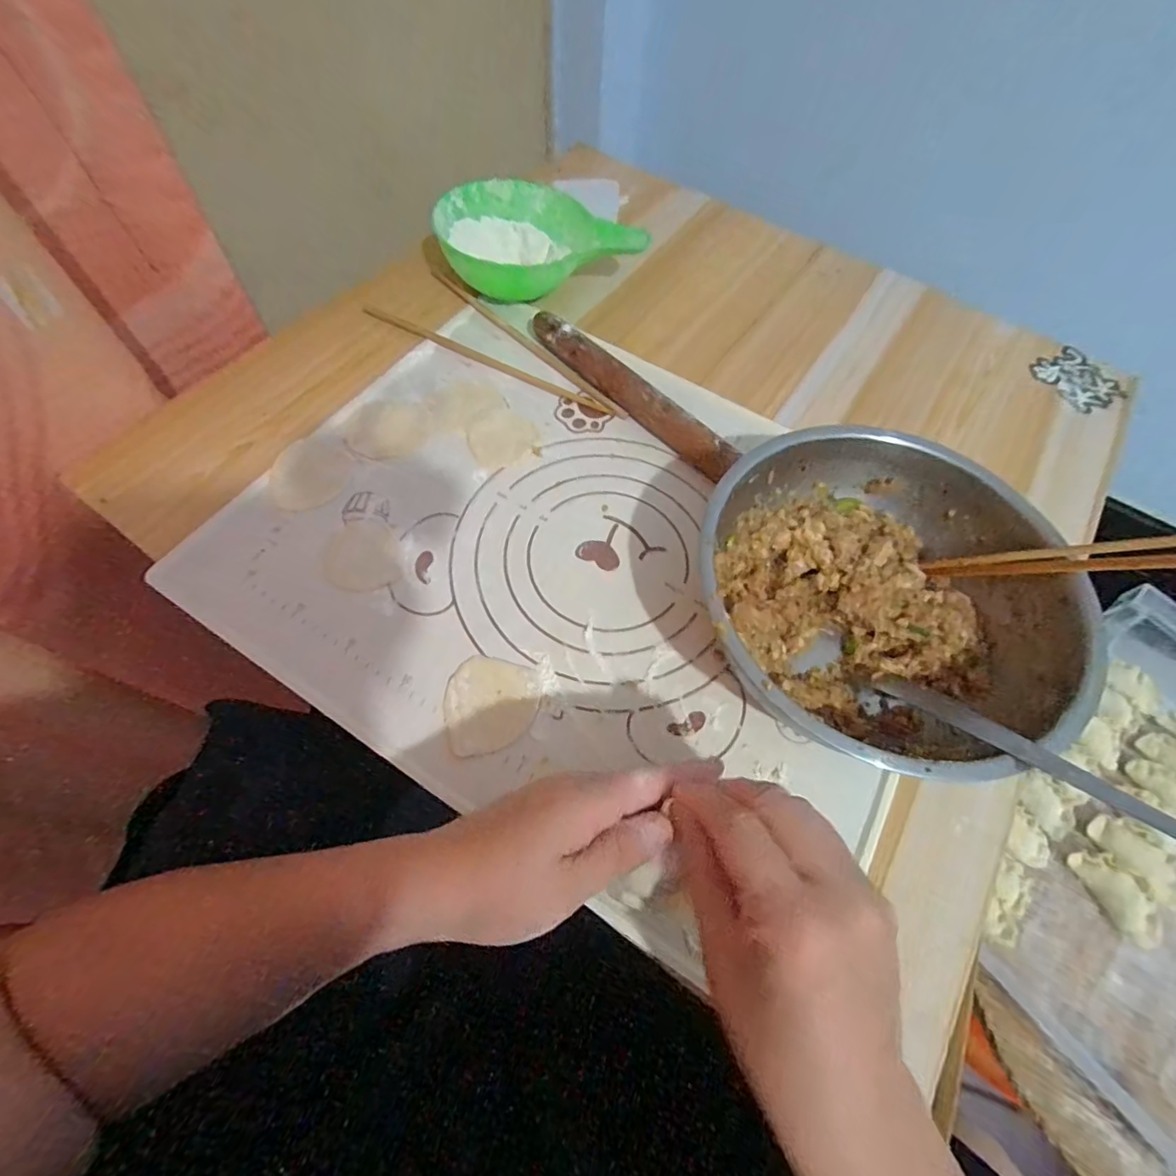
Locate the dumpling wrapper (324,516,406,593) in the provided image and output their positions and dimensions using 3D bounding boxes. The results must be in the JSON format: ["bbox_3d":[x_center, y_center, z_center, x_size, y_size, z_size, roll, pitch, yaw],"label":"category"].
[{"bbox_3d":[-0.167,-0.025,0.394,0.052,0.004,0.060,-17,64,-12],"label":"dumpling wrapper"}]

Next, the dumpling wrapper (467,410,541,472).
[{"bbox_3d":[-0.073,-0.128,0.449,0.058,0.004,0.065,-26,66,-16],"label":"dumpling wrapper"}]

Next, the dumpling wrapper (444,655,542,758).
[{"bbox_3d":[-0.064,0.077,0.345,0.059,0.004,0.063,13,62,4],"label":"dumpling wrapper"}]

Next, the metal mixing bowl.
[{"bbox_3d":[0.182,0.008,0.351,0.216,0.083,0.215,1,62,-3],"label":"metal mixing bowl"}]

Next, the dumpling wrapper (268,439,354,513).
[{"bbox_3d":[-0.220,-0.091,0.425,0.061,0.004,0.067,2,67,0],"label":"dumpling wrapper"}]

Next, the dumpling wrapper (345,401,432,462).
[{"bbox_3d":[-0.166,-0.133,0.449,0.063,0.004,0.064,3,63,-7],"label":"dumpling wrapper"}]

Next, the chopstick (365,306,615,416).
[{"bbox_3d":[-0.097,-0.214,0.498,0.270,0.008,0.013,28,64,11],"label":"chopstick"}]

